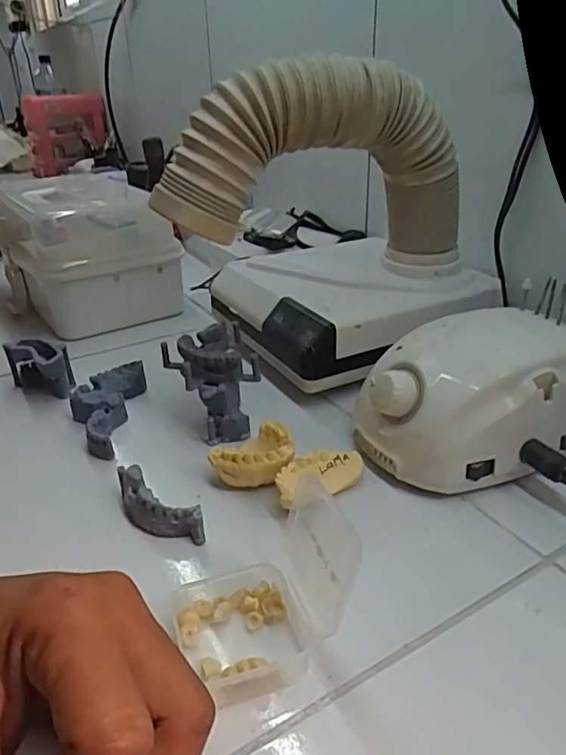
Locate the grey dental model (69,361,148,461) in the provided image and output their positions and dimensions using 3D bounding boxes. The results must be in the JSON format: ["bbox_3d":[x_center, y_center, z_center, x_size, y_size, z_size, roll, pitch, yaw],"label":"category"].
[{"bbox_3d":[-0.141,0.025,0.432,0.044,0.027,0.102,0,28,3],"label":"grey dental model"}]

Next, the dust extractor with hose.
[{"bbox_3d":[0.021,-0.135,0.464,0.264,0.211,0.176,-15,31,-23],"label":"dust extractor with hose"}]

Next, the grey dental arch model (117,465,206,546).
[{"bbox_3d":[-0.076,0.076,0.324,0.067,0.020,0.022,22,36,38],"label":"grey dental arch model"}]

